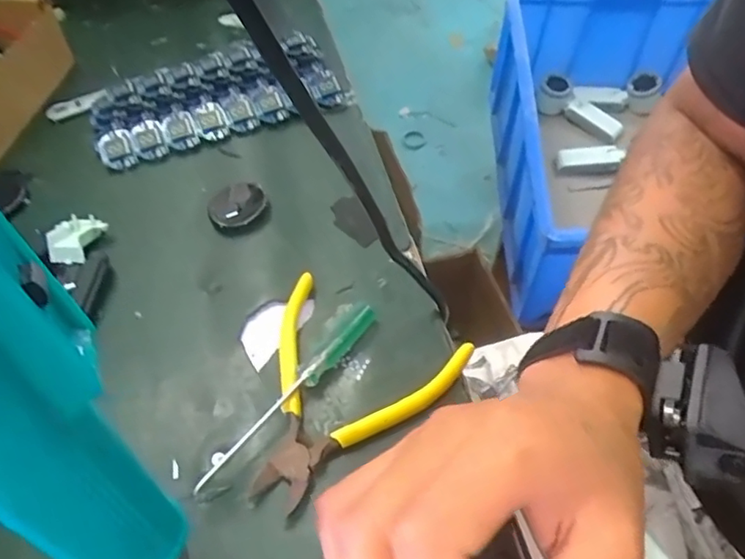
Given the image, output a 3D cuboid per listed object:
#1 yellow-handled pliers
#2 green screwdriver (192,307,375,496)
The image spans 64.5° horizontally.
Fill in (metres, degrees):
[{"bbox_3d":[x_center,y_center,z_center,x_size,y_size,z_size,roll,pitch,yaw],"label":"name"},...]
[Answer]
[{"bbox_3d":[-0.019,0.061,0.291,0.100,0.019,0.112,22,59,16],"label":"yellow-handled pliers"},{"bbox_3d":[-0.040,0.056,0.294,0.014,0.020,0.119,34,63,23],"label":"green screwdriver"}]

